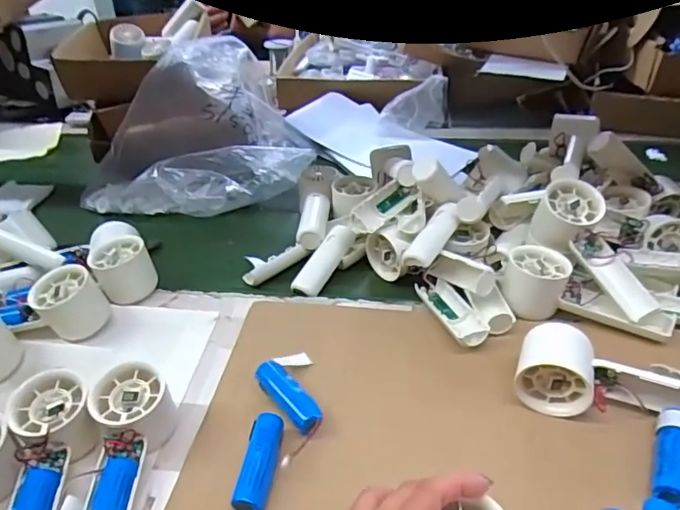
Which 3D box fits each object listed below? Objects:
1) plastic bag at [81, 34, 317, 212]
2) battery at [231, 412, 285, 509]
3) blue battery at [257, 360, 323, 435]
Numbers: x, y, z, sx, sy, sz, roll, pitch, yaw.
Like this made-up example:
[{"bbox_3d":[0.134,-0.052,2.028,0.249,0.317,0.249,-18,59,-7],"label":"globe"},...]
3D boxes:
[{"bbox_3d":[-0.179,-0.181,0.758,0.244,0.156,0.304,17,41,25],"label":"plastic bag"},{"bbox_3d":[-0.061,0.157,0.407,0.022,0.020,0.075,4,37,10],"label":"battery"},{"bbox_3d":[-0.043,0.119,0.449,0.026,0.024,0.073,-27,42,-28],"label":"blue battery"}]

